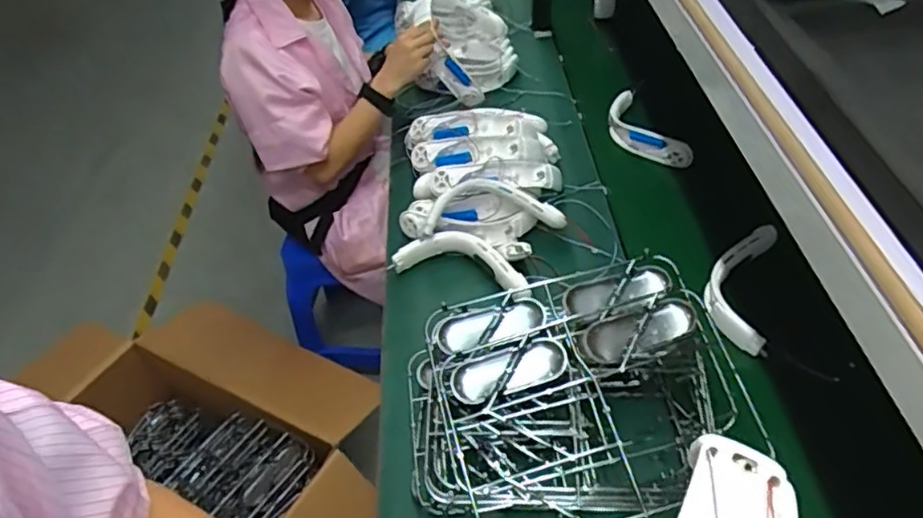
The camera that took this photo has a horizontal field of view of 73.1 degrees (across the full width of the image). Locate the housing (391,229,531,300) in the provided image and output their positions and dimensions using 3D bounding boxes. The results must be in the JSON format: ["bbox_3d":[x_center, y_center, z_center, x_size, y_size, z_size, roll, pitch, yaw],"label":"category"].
[{"bbox_3d":[0.006,0.006,0.963,0.213,0.045,0.084,14,49,20],"label":"housing"}]

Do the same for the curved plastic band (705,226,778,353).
[{"bbox_3d":[0.402,0.035,0.903,0.086,0.045,0.204,12,49,18],"label":"curved plastic band"}]

